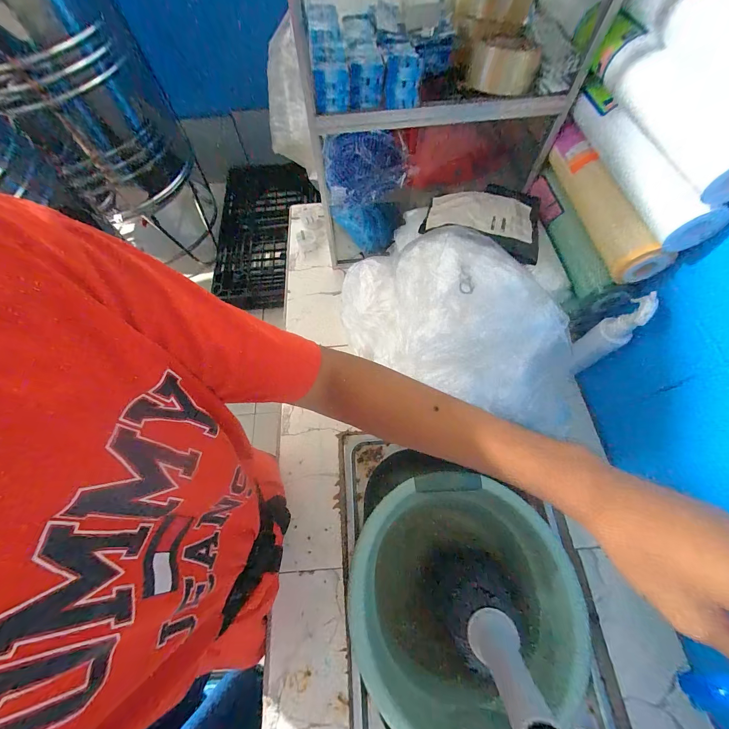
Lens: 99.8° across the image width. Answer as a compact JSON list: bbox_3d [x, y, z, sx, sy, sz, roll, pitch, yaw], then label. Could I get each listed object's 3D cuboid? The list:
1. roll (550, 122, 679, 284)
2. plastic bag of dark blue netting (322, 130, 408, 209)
[{"bbox_3d":[0.347,-0.248,0.463,0.050,0.061,0.285,-9,65,-2],"label":"roll"},{"bbox_3d":[-0.002,-0.407,0.635,0.158,0.073,0.138,-5,65,0],"label":"plastic bag of dark blue netting"}]

